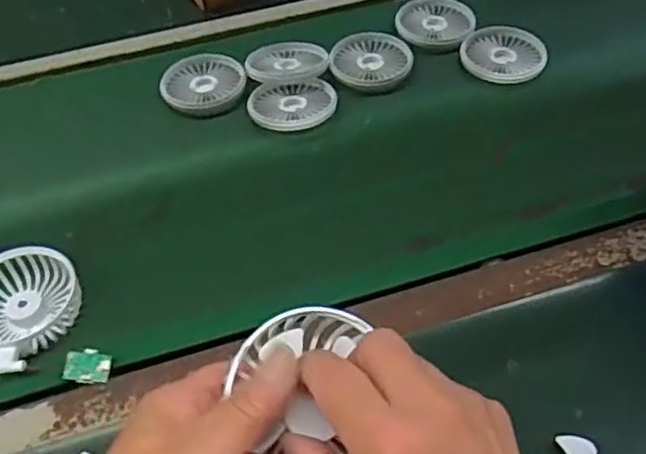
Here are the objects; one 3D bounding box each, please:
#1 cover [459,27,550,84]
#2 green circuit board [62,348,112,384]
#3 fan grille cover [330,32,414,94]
[{"bbox_3d":[0.196,-0.187,0.727,0.089,0.014,0.089,14,52,14],"label":"cover"},{"bbox_3d":[-0.174,0.103,0.495,0.032,0.004,0.024,11,71,-11],"label":"green circuit board"},{"bbox_3d":[0.052,-0.179,0.721,0.084,0.012,0.085,18,53,17],"label":"fan grille cover"}]

